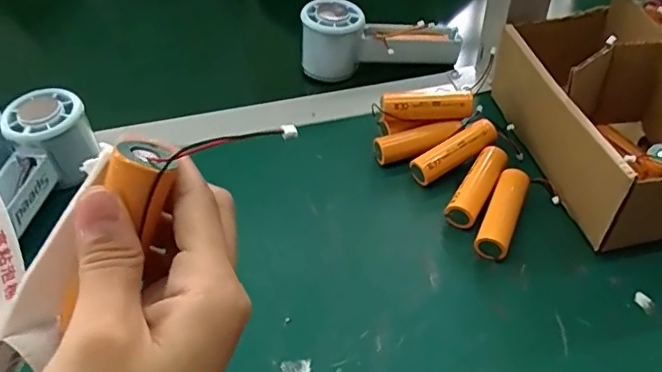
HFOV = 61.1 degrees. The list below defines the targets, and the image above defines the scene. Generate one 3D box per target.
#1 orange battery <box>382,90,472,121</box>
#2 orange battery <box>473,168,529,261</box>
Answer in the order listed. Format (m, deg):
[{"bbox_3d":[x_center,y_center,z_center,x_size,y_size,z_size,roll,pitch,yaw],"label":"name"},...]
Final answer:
[{"bbox_3d":[0.077,-0.065,0.448,0.072,0.021,0.017,-6,46,-4],"label":"orange battery"},{"bbox_3d":[0.123,0.019,0.399,0.022,0.015,0.075,19,50,19],"label":"orange battery"}]

